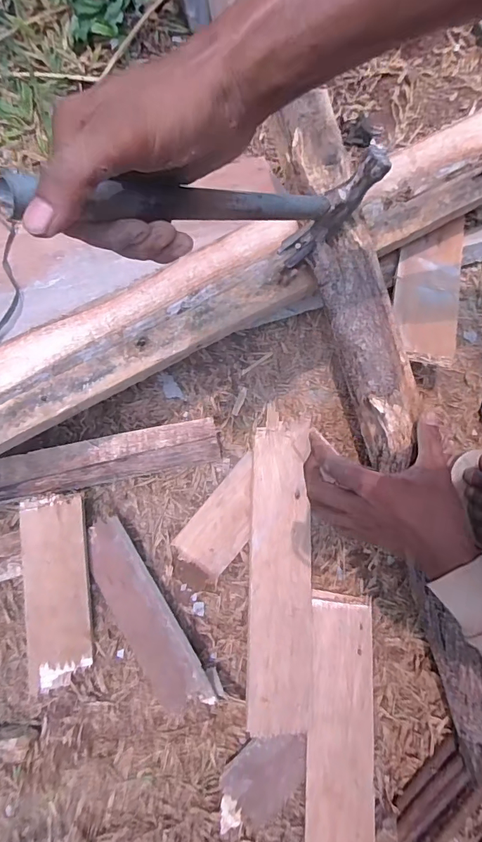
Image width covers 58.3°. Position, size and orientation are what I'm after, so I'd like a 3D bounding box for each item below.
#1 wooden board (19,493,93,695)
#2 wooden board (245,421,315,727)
[{"bbox_3d":[-0.222,0.206,0.525,0.075,0.016,0.222,-5,90,-3],"label":"wooden board"},{"bbox_3d":[0.049,0.174,0.518,0.072,0.025,0.341,1,77,1],"label":"wooden board"}]

